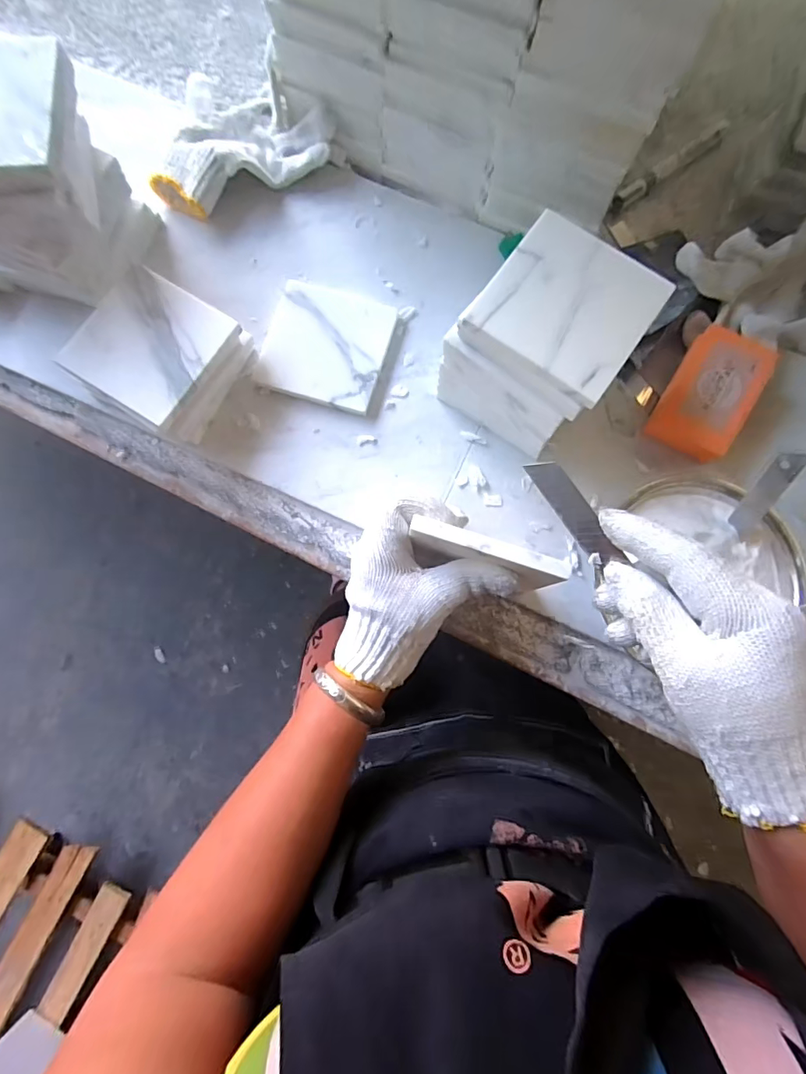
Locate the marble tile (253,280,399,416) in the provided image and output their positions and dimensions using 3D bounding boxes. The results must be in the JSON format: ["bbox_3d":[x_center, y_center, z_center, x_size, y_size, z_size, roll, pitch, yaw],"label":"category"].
[{"bbox_3d":[-0.064,-0.164,0.420,0.098,0.014,0.105,15,81,0],"label":"marble tile"}]

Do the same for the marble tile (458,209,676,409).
[{"bbox_3d":[0.106,-0.150,0.315,0.100,0.008,0.097,35,83,6],"label":"marble tile"}]

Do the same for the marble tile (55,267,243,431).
[{"bbox_3d":[-0.192,-0.146,0.371,0.095,0.010,0.098,32,82,3],"label":"marble tile"}]

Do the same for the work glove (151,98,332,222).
[{"bbox_3d":[-0.148,-0.351,0.444,0.166,0.038,0.086,-25,81,-5],"label":"work glove"}]

